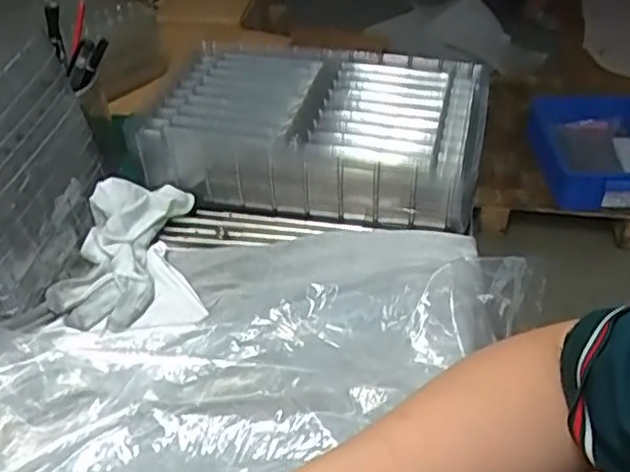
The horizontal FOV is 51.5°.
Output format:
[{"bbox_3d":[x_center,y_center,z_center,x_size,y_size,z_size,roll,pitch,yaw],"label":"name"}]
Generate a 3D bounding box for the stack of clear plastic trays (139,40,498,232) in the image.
[{"bbox_3d":[0.009,-0.106,0.602,0.283,0.059,0.209,10,41,14],"label":"stack of clear plastic trays"}]

